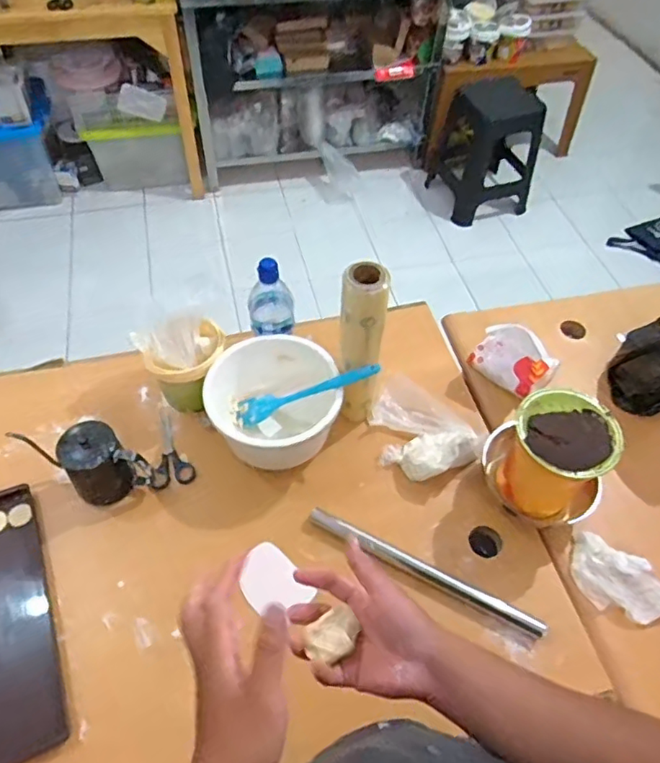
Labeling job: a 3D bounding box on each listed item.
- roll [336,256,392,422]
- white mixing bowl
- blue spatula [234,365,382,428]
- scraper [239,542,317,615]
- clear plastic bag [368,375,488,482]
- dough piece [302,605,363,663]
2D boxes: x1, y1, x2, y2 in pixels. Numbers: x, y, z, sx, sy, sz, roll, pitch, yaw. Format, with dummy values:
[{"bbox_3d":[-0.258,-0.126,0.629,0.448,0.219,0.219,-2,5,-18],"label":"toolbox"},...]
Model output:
[{"bbox_3d":[0.041,-0.039,0.857,0.069,0.314,0.059,9,53,4],"label":"roll"},{"bbox_3d":[-0.090,0.030,0.908,0.194,0.125,0.171,-3,54,-5],"label":"white mixing bowl"},{"bbox_3d":[-0.040,0.016,0.893,0.257,0.026,0.044,-19,49,25],"label":"blue spatula"},{"bbox_3d":[-0.083,0.287,0.812,0.079,0.009,0.106,-34,70,-30],"label":"scraper"},{"bbox_3d":[0.156,0.069,0.927,0.195,0.070,0.171,30,58,19],"label":"clear plastic bag"},{"bbox_3d":[0.000,0.233,0.524,0.052,0.032,0.042,-27,59,-21],"label":"dough piece"}]

